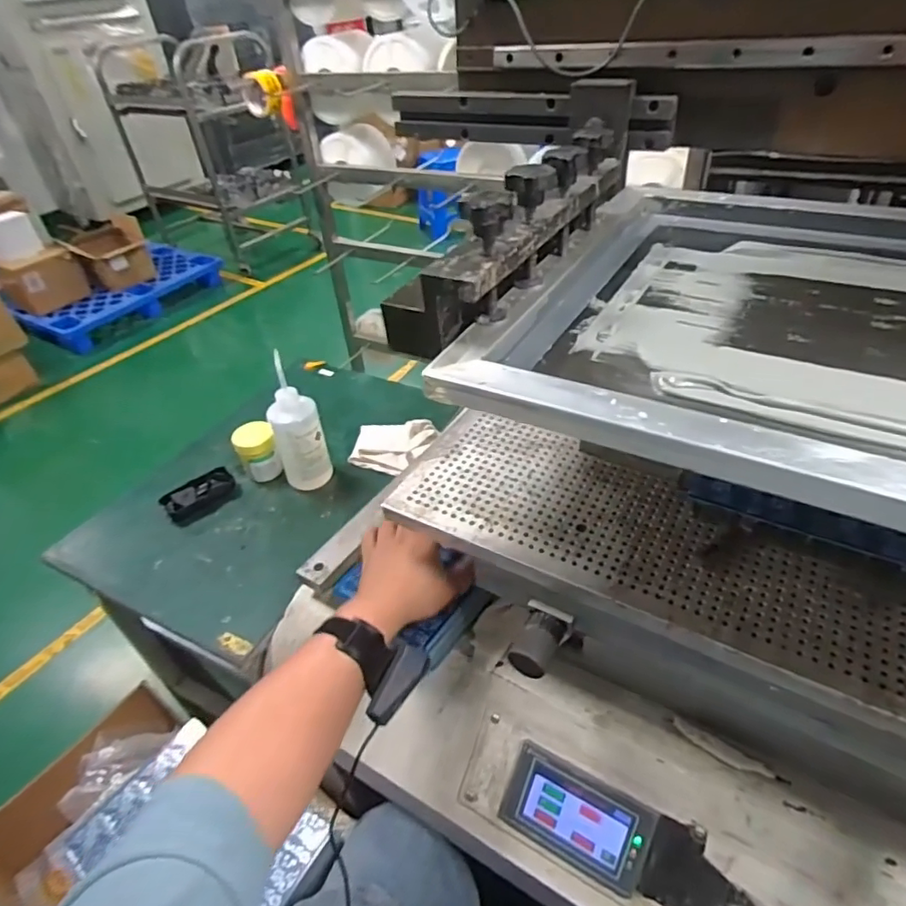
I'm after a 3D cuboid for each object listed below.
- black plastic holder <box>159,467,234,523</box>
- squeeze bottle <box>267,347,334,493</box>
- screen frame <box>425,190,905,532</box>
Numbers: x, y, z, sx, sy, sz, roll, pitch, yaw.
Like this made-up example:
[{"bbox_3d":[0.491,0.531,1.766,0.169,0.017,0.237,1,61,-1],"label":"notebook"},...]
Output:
[{"bbox_3d":[-0.399,0.062,0.895,0.105,0.029,0.057,-29,47,-27],"label":"black plastic holder"},{"bbox_3d":[-0.236,-0.030,0.867,0.073,0.208,0.063,-16,42,-15],"label":"squeeze bottle"},{"bbox_3d":[0.302,-0.099,0.405,0.494,0.038,0.452,20,45,24],"label":"screen frame"}]

